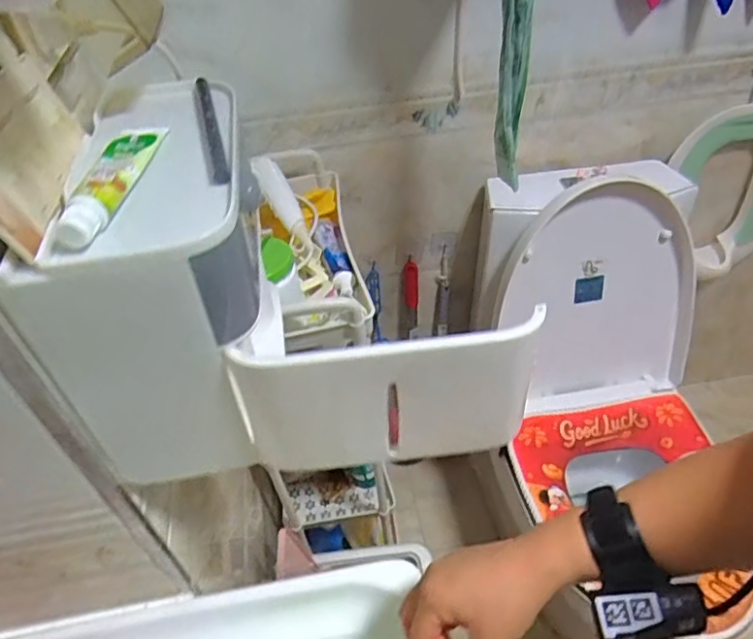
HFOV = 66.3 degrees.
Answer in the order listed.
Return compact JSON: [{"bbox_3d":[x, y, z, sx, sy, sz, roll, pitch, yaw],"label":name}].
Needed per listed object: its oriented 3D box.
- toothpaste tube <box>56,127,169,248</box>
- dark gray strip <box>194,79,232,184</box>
[{"bbox_3d":[-0.153,-0.086,0.333,0.027,0.018,0.126,-2,46,2],"label":"toothpaste tube"},{"bbox_3d":[-0.113,-0.131,0.388,0.012,0.011,0.139,-14,46,-9],"label":"dark gray strip"}]

